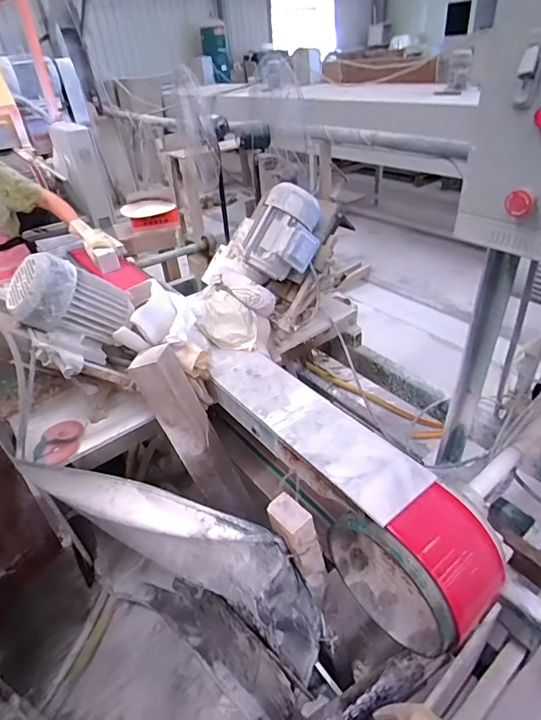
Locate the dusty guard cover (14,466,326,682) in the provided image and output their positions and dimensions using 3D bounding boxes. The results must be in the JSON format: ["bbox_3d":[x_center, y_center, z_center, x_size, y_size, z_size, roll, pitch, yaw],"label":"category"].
[{"bbox_3d":[-0.191,0.472,0.995,0.648,0.469,0.099,12,41,22],"label":"dusty guard cover"}]

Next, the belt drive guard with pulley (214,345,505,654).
[{"bbox_3d":[0.111,0.219,0.950,0.178,0.272,0.754,-28,55,-27],"label":"belt drive guard with pulley"}]

